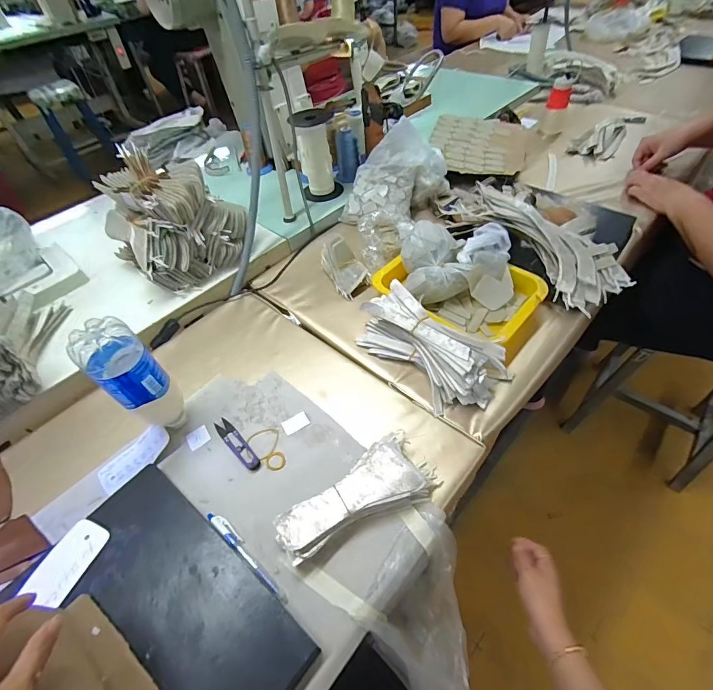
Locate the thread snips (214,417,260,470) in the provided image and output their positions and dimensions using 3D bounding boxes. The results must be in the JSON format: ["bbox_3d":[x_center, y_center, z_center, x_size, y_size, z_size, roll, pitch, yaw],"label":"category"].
[{"bbox_3d":[-0.168,0.139,0.537,0.021,0.005,0.100,-37,57,-24],"label":"thread snips"}]

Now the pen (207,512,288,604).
[{"bbox_3d":[-0.128,0.239,0.440,0.137,0.019,0.014,33,59,27],"label":"pen"}]

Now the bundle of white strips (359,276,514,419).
[{"bbox_3d":[0.103,-0.001,0.588,0.241,0.073,0.118,35,61,28],"label":"bundle of white strips"}]

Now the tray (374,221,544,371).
[{"bbox_3d":[0.179,-0.115,0.657,0.264,0.095,0.192,30,58,25],"label":"tray"}]

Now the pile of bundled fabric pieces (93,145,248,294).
[{"bbox_3d":[-0.340,-0.233,0.714,0.210,0.185,0.195,-37,57,-24],"label":"pile of bundled fabric pieces"}]

